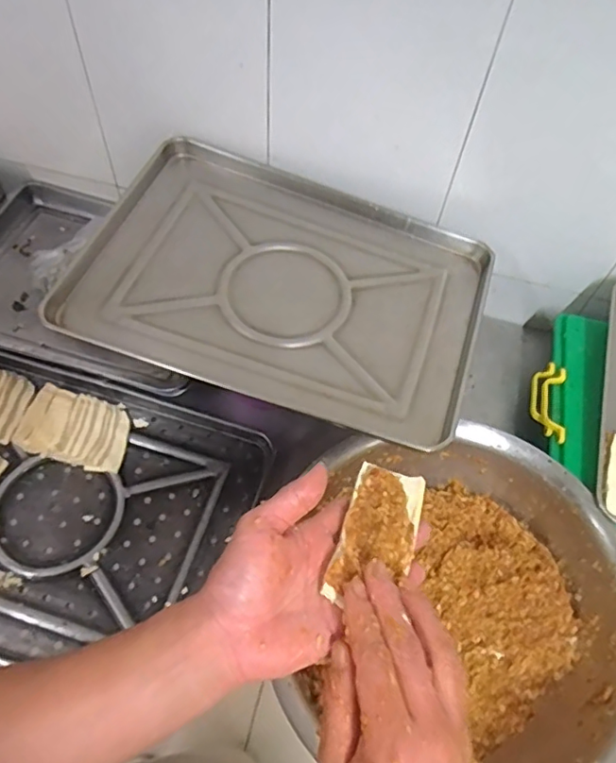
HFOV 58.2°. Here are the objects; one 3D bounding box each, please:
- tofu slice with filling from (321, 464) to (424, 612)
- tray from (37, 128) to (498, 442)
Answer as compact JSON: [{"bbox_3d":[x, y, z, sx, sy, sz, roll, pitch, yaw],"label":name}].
[{"bbox_3d":[0.055,0.115,0.423,0.056,0.019,0.112,21,58,8],"label":"tofu slice with filling"},{"bbox_3d":[-0.038,-0.151,0.831,0.582,0.054,0.422,20,58,8],"label":"tray"}]

